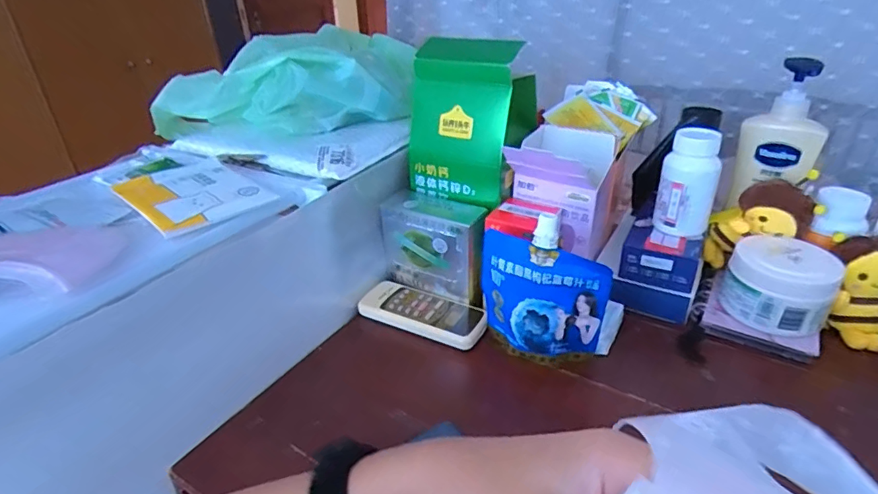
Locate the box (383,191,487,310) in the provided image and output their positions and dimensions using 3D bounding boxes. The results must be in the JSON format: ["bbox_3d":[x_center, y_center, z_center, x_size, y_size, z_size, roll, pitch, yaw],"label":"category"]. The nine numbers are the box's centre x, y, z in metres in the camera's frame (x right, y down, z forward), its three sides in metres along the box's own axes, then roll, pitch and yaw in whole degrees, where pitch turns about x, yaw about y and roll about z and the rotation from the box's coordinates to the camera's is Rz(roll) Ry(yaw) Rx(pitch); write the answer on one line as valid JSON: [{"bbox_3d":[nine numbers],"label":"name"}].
[{"bbox_3d":[0.000,-0.003,0.539,0.112,0.091,0.062,15,34,27],"label":"box"}]

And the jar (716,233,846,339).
[{"bbox_3d":[0.324,0.035,0.482,0.079,0.062,0.091,-27,38,-36],"label":"jar"}]

